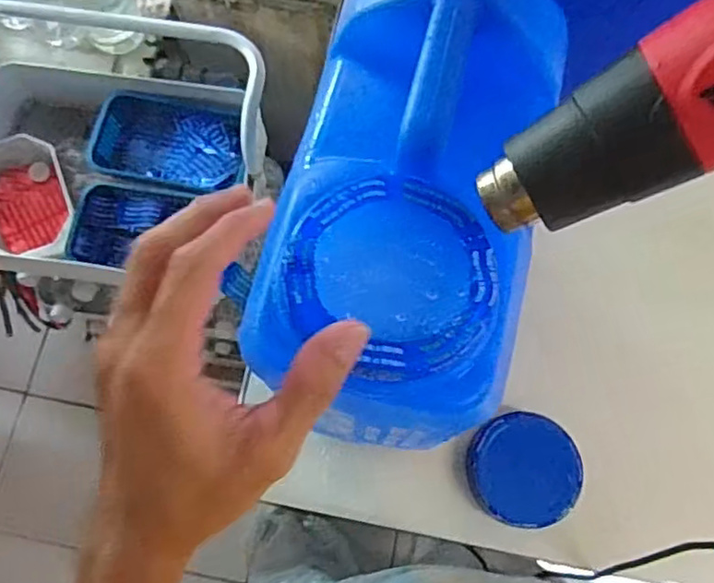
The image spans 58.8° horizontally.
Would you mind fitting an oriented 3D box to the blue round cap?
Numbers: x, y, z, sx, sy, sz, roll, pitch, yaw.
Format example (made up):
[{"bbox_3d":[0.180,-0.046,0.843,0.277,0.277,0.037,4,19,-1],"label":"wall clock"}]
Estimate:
[{"bbox_3d":[0.182,0.193,0.690,0.116,0.019,0.116,0,72,-1],"label":"blue round cap"}]

